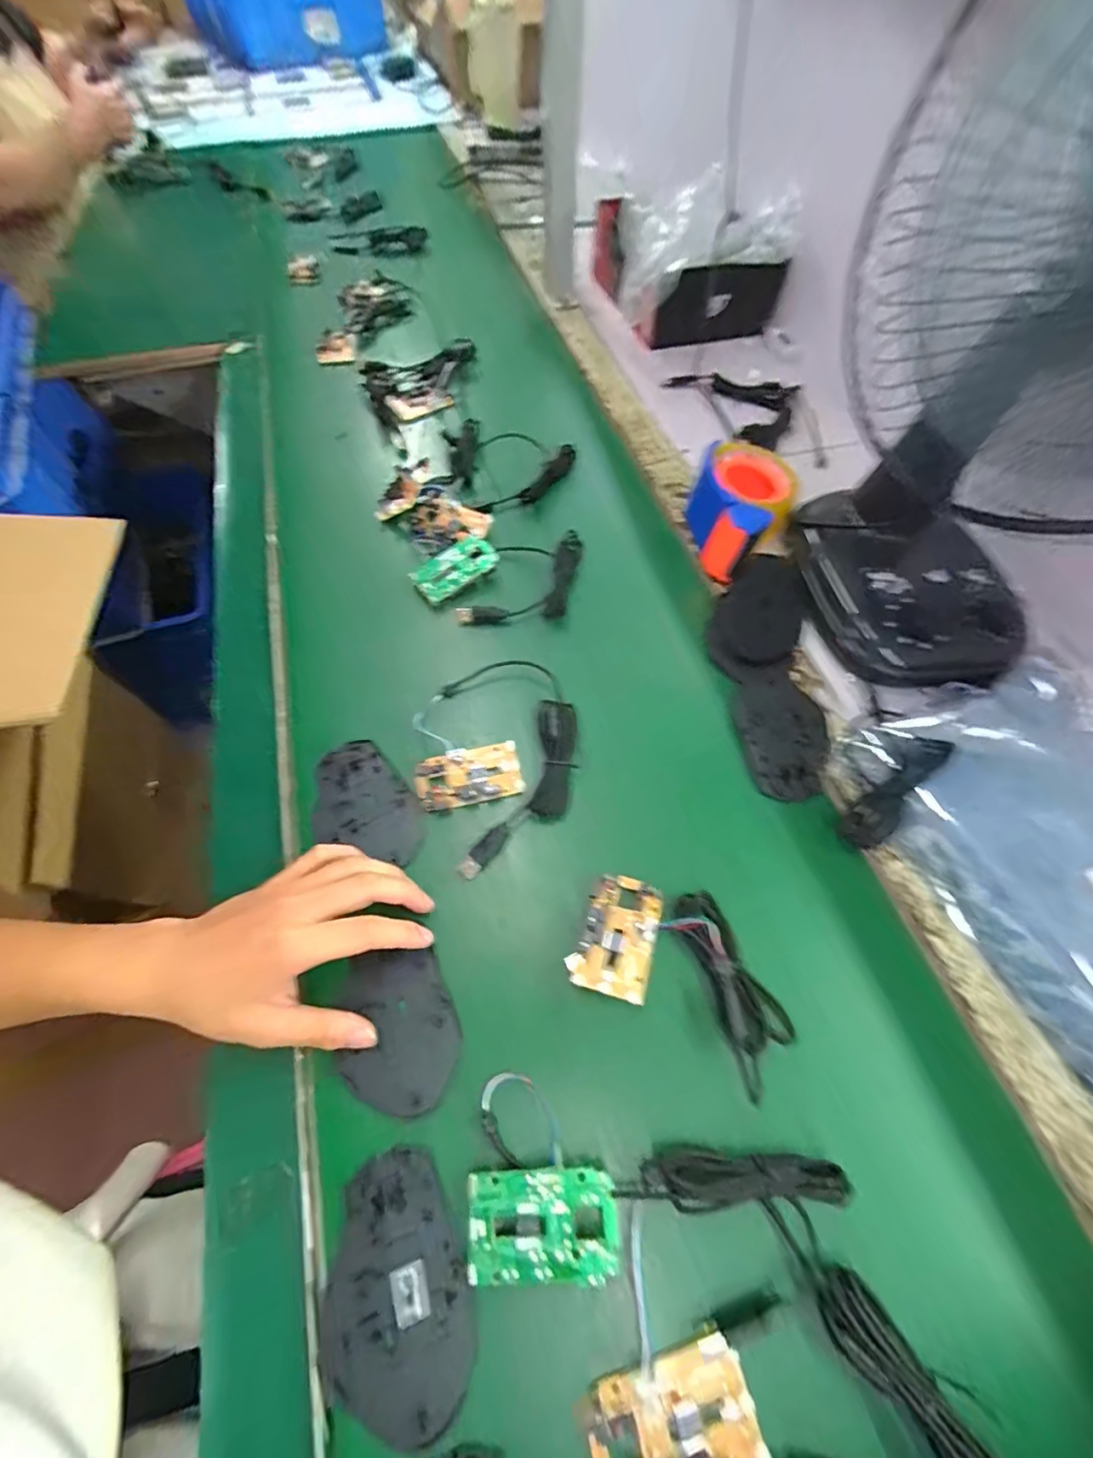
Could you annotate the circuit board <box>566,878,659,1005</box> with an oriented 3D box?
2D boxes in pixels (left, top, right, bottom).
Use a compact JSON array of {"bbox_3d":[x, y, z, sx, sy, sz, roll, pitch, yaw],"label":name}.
[{"bbox_3d":[0.049,0.136,0.349,0.049,0.016,0.075,18,62,9],"label":"circuit board"}]

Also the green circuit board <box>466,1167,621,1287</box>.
[{"bbox_3d":[-0.003,0.264,0.281,0.077,0.019,0.045,-4,61,-3],"label":"green circuit board"}]

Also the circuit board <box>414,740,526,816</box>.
[{"bbox_3d":[-0.060,0.037,0.408,0.079,0.008,0.047,-16,62,-10],"label":"circuit board"}]

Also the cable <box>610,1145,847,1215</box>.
[{"bbox_3d":[0.100,0.245,0.285,0.119,0.026,0.025,-3,61,-3],"label":"cable"}]

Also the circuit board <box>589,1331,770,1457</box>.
[{"bbox_3d":[0.060,0.326,0.244,0.077,0.014,0.045,-15,58,-10],"label":"circuit board"}]

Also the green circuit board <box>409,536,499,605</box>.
[{"bbox_3d":[-0.086,-0.156,0.503,0.080,0.013,0.046,-33,66,-18],"label":"green circuit board"}]

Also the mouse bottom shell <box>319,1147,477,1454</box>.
[{"bbox_3d":[-0.078,0.287,0.269,0.071,0.005,0.108,-13,62,-8],"label":"mouse bottom shell"}]

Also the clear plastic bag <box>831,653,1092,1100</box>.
[{"bbox_3d":[0.364,0.097,0.354,0.186,0.046,0.281,-17,62,-11],"label":"clear plastic bag"}]

